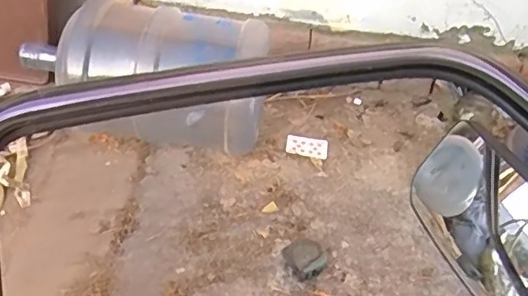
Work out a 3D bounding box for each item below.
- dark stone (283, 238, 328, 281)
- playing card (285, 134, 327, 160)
[{"bbox_3d":[0.072,0.184,0.948,0.062,0.038,0.071,-12,39,-24],"label":"dark stone"},{"bbox_3d":[0.091,-0.004,1.193,0.087,0.004,0.064,11,46,-2],"label":"playing card"}]

